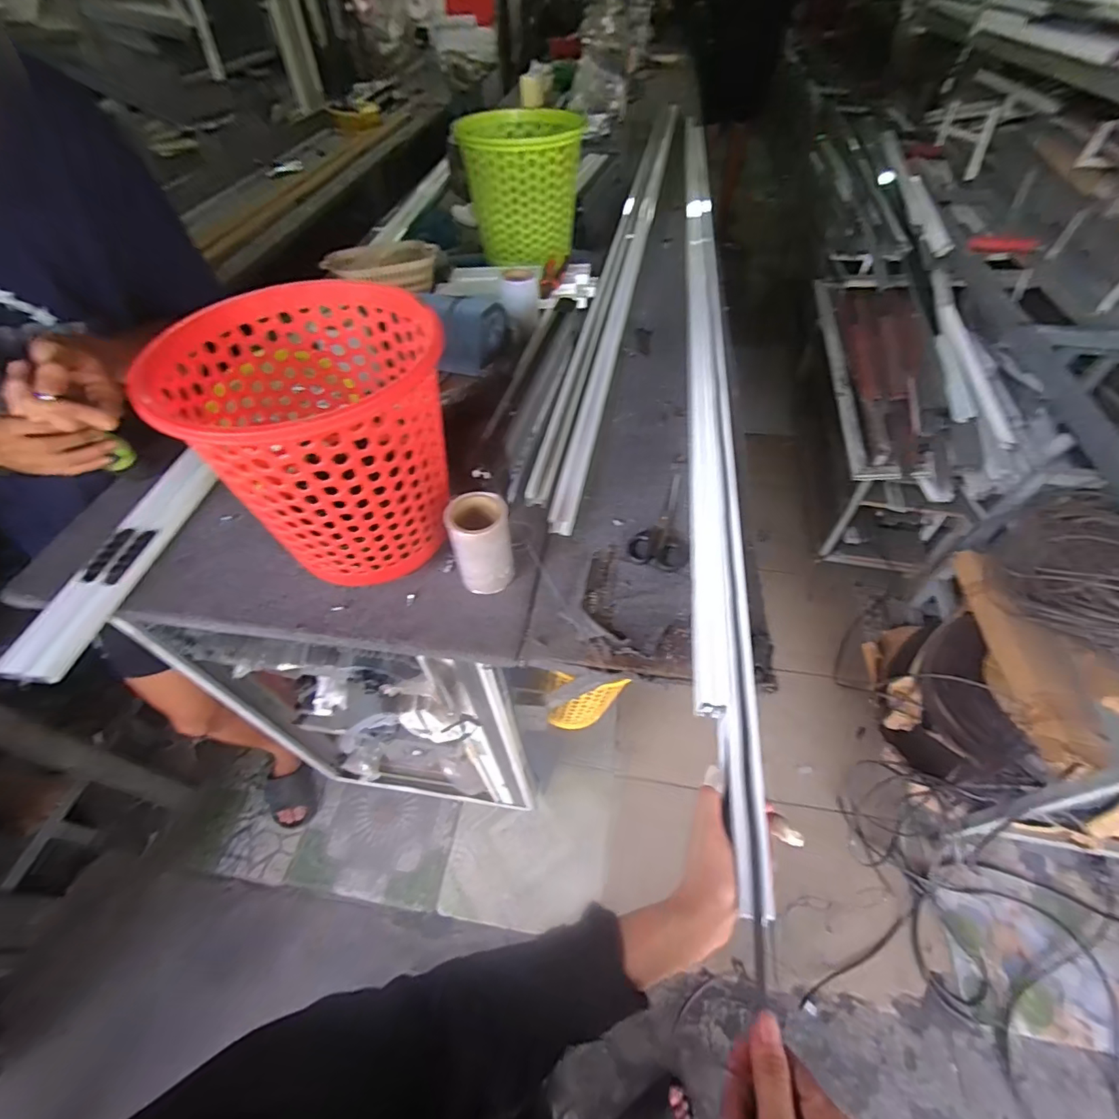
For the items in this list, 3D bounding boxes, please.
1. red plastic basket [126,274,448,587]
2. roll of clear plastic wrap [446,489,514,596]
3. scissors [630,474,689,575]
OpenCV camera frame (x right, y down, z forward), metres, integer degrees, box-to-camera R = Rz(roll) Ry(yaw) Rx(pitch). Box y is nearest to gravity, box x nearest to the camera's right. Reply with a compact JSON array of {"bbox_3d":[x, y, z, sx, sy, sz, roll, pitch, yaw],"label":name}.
[{"bbox_3d":[-0.230,-0.113,0.530,0.234,0.243,0.234,28,57,21],"label":"red plastic basket"},{"bbox_3d":[-0.085,-0.017,0.549,0.062,0.102,0.060,-1,52,1],"label":"roll of clear plastic wrap"},{"bbox_3d":[0.138,-0.053,0.638,0.068,0.007,0.166,13,53,11],"label":"scissors"}]

